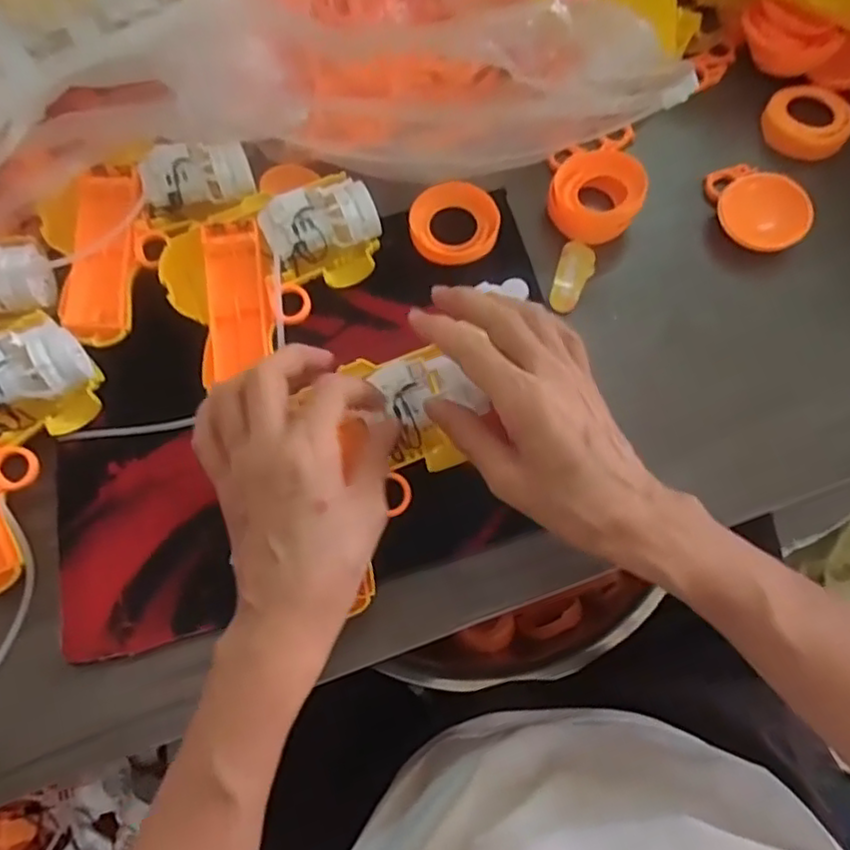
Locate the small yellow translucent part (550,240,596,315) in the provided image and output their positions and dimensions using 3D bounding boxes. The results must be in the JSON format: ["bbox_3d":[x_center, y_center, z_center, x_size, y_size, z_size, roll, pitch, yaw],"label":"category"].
[{"bbox_3d":[0.098,-0.098,0.427,0.022,0.008,0.050,15,73,6],"label":"small yellow translucent part"}]

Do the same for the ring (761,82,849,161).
[{"bbox_3d":[0.265,-0.212,0.453,0.055,0.017,0.069,-6,72,-1],"label":"ring"}]

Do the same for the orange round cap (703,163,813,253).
[{"bbox_3d":[0.215,-0.146,0.426,0.049,0.026,0.071,-23,73,-7],"label":"orange round cap"}]

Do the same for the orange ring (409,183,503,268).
[{"bbox_3d":[0.020,-0.133,0.428,0.057,0.017,0.051,-18,73,-5],"label":"orange ring"}]

